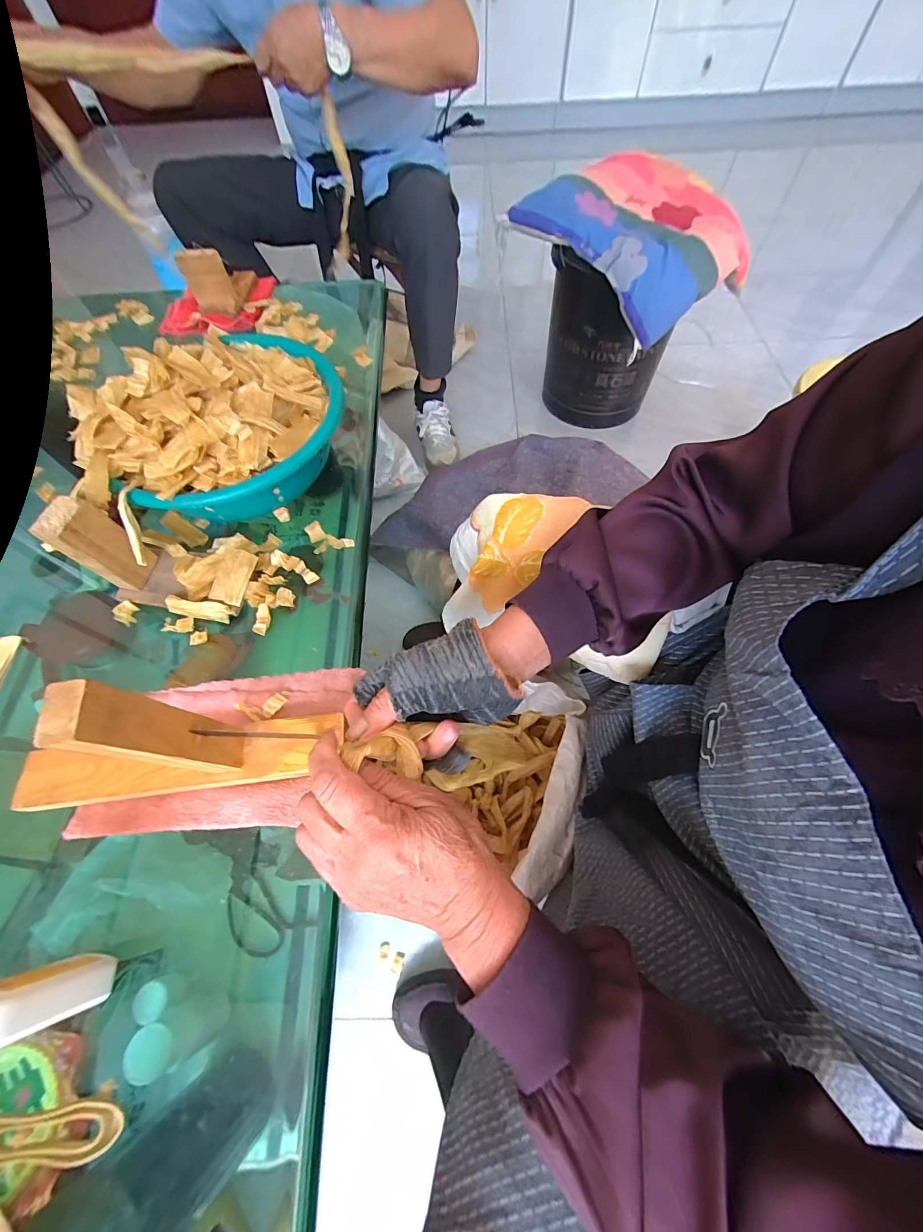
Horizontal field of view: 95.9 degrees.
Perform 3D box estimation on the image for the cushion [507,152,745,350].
[{"bbox_3d":[0.391,-0.818,0.909,0.411,0.154,0.407,-39,68,-16],"label":"cushion"}]

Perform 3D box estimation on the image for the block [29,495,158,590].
[{"bbox_3d":[-0.340,-0.066,0.394,0.027,0.097,0.048,13,64,11],"label":"block"}]

